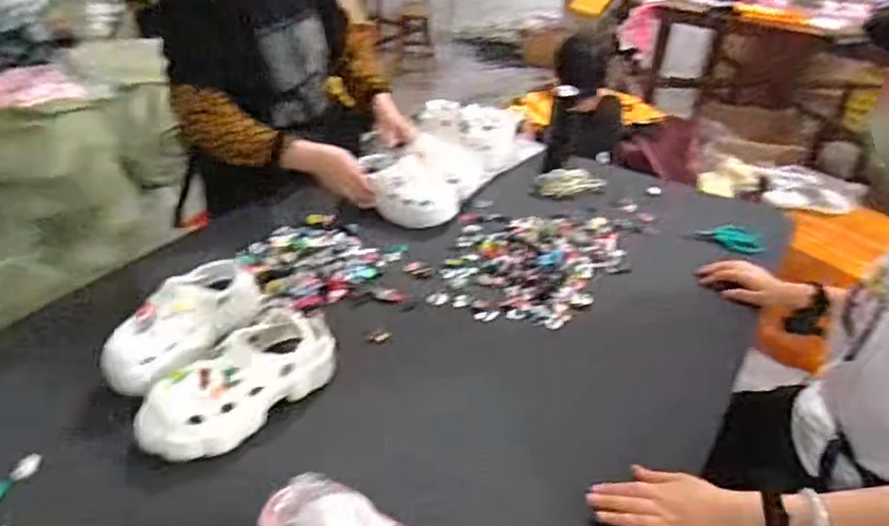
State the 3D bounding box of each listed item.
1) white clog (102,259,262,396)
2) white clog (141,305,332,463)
[{"bbox_3d":[-0.377,0.087,0.987,0.132,0.091,0.247,17,36,20],"label":"white clog"},{"bbox_3d":[-0.272,0.160,0.887,0.260,0.089,0.100,-26,43,-36],"label":"white clog"}]

